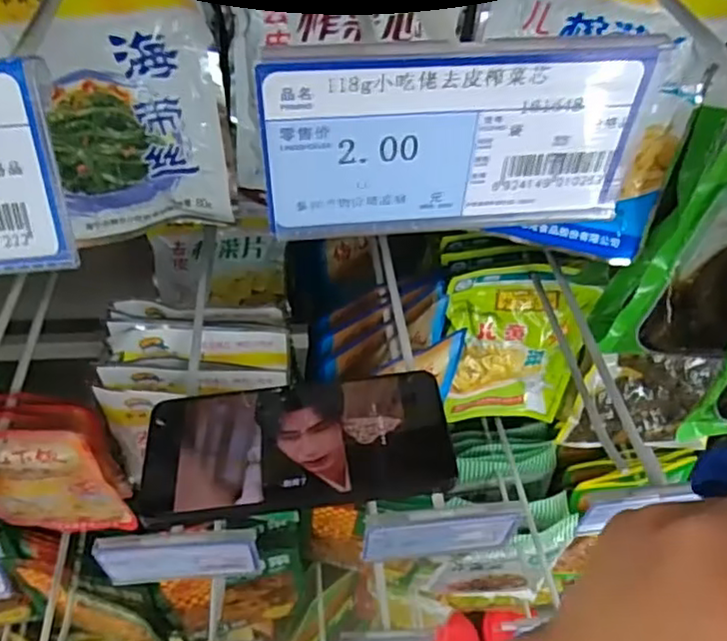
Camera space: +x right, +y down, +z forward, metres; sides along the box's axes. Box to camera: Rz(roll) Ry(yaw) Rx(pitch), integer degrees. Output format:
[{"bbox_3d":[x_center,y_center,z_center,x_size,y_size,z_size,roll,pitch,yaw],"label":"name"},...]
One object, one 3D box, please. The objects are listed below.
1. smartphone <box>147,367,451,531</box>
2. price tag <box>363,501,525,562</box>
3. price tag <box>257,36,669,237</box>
[{"bbox_3d":[-0.037,0.067,0.354,0.163,0.009,0.080,-6,45,-1],"label":"smartphone"},{"bbox_3d":[0.041,0.109,0.333,0.082,0.034,0.007,-5,34,-8],"label":"price tag"},{"bbox_3d":[0.019,-0.038,0.135,0.079,0.042,0.007,-4,53,-7],"label":"price tag"}]

